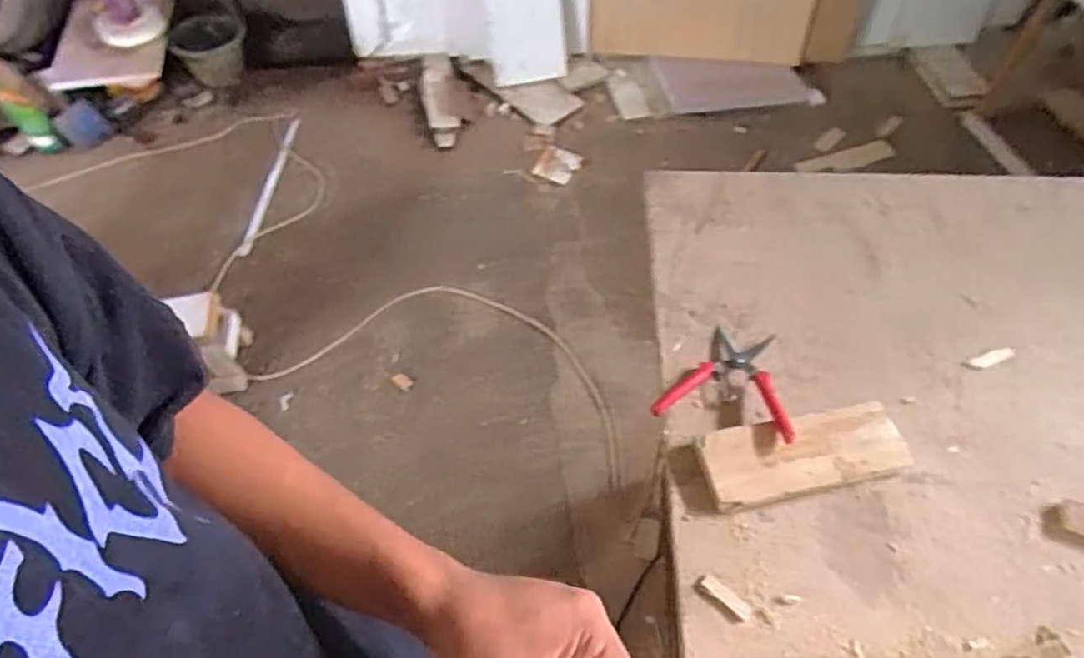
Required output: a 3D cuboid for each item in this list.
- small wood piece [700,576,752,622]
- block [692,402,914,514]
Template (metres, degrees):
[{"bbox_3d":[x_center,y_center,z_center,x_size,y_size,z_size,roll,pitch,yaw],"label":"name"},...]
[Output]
[{"bbox_3d":[0.182,0.266,0.655,0.053,0.004,0.017,37,65,24],"label":"small wood piece"},{"bbox_3d":[0.285,0.138,0.725,0.218,0.019,0.084,-11,56,-5],"label":"block"}]

